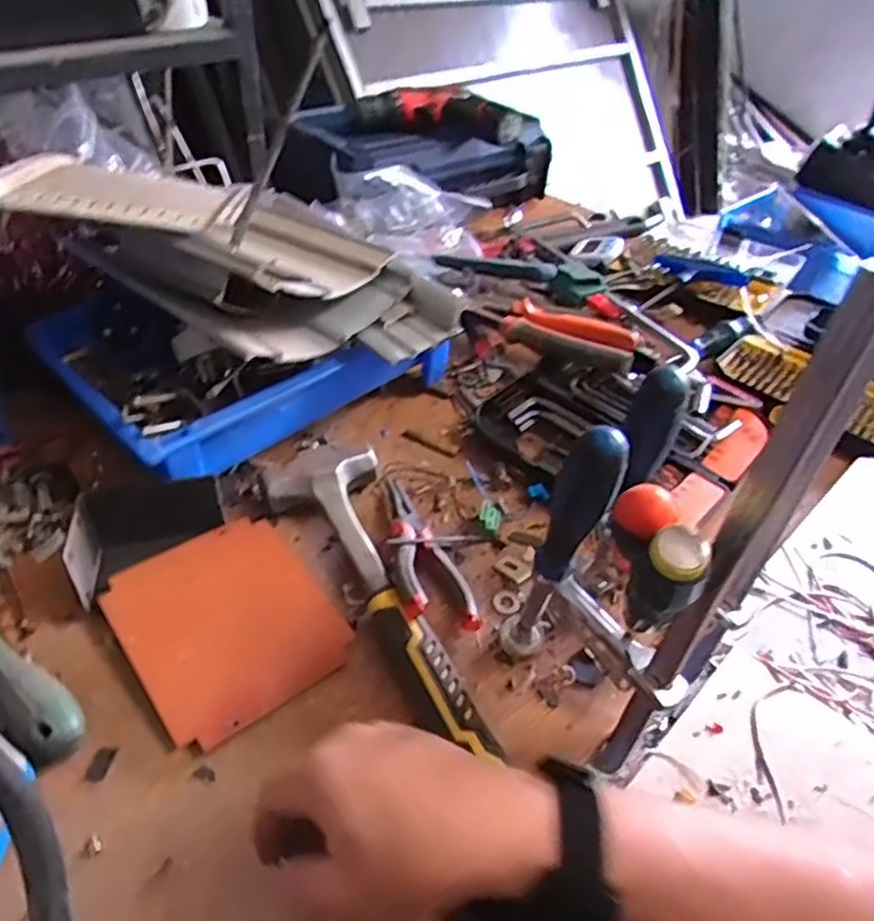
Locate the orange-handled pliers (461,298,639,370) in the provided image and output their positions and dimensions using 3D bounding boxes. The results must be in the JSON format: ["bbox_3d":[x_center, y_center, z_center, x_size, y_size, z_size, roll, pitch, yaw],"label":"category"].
[{"bbox_3d":[0.115,-0.130,0.718,0.177,0.034,0.048,23,44,21],"label":"orange-handled pliers"}]

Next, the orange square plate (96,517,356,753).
[{"bbox_3d":[-0.143,0.107,0.480,0.126,0.009,0.145,-28,57,-29],"label":"orange square plate"}]

